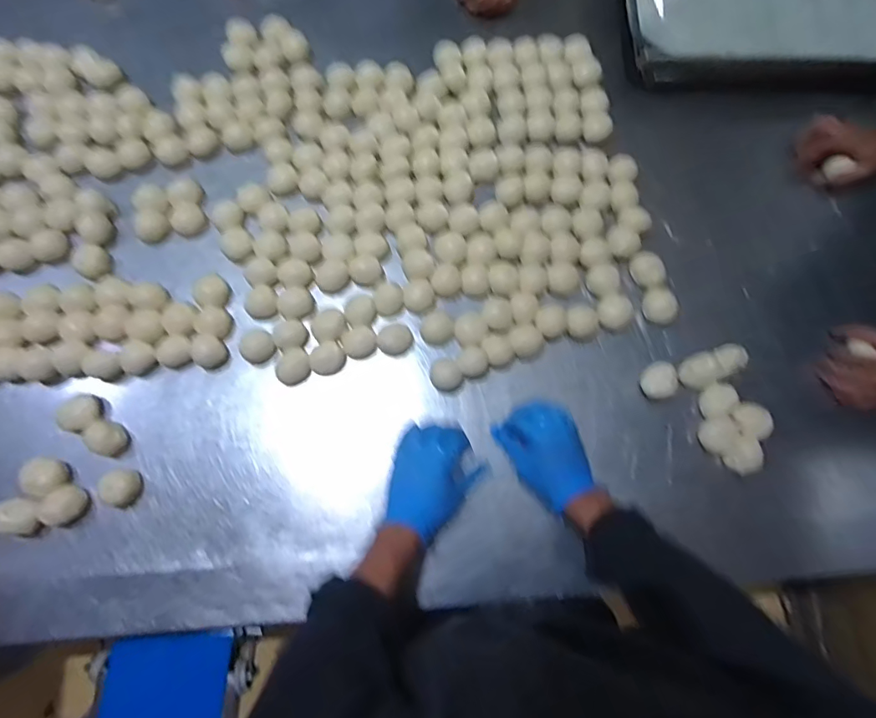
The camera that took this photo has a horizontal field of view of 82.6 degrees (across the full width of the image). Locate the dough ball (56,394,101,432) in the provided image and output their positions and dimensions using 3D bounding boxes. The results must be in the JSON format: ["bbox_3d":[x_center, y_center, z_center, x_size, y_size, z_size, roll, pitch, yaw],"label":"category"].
[{"bbox_3d":[-0.444,0.068,0.621,0.040,0.027,0.042,0,77,0],"label":"dough ball"}]

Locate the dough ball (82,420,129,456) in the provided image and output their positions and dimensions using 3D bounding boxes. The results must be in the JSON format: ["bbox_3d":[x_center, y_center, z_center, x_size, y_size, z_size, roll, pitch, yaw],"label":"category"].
[{"bbox_3d":[-0.410,0.097,0.615,0.046,0.027,0.036,27,78,6],"label":"dough ball"}]

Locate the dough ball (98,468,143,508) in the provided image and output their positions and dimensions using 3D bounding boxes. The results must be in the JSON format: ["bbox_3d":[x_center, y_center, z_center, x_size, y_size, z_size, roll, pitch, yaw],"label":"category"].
[{"bbox_3d":[-0.382,0.155,0.600,0.039,0.024,0.042,0,77,0],"label":"dough ball"}]

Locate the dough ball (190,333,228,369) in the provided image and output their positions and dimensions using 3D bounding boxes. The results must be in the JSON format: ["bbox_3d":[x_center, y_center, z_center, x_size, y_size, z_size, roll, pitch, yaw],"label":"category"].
[{"bbox_3d":[-0.301,-0.010,0.652,0.042,0.037,0.044,0,77,0],"label":"dough ball"}]

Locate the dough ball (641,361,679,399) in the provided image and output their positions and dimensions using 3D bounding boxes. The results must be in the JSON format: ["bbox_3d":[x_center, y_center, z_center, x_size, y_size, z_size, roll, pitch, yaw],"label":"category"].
[{"bbox_3d":[0.285,0.029,0.647,0.043,0.032,0.046,0,77,0],"label":"dough ball"}]

